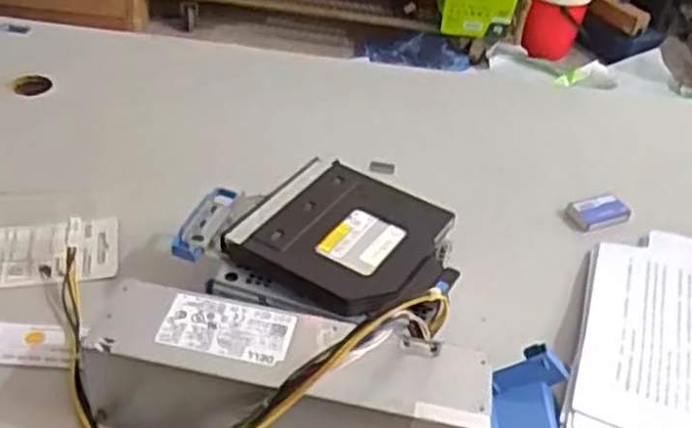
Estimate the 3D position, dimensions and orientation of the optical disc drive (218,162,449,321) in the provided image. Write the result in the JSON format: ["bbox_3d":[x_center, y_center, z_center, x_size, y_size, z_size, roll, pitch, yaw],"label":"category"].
[{"bbox_3d":[0.000,0.016,0.553,0.139,0.015,0.133,29,43,25],"label":"optical disc drive"}]

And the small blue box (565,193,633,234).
[{"bbox_3d":[0.233,-0.001,0.683,0.059,0.011,0.033,-12,42,-23],"label":"small blue box"}]

